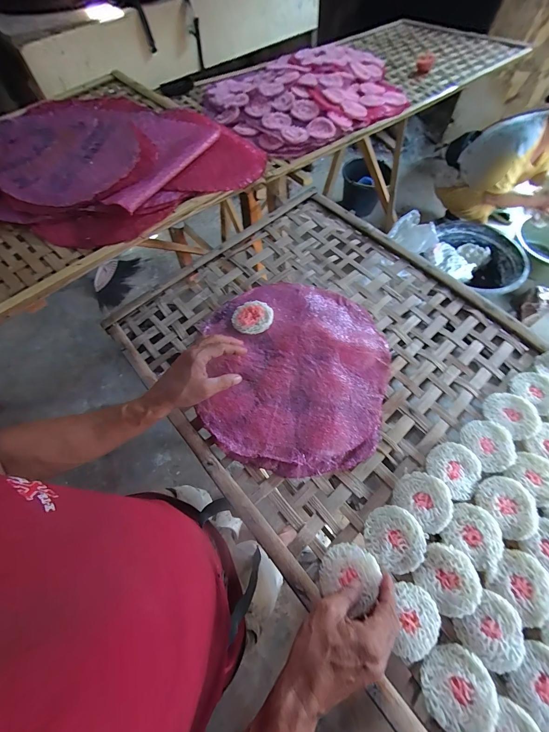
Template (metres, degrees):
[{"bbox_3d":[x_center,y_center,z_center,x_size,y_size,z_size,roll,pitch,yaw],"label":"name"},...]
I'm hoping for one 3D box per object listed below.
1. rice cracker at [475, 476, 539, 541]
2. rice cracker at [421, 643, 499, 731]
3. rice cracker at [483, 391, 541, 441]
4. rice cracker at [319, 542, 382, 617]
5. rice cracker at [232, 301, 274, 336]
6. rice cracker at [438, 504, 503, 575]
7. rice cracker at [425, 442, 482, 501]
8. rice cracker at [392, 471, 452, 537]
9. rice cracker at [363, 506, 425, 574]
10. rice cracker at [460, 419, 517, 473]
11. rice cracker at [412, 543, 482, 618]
[{"bbox_3d":[0.332,0.196,0.415,0.072,0.004,0.075,-1,67,2],"label":"rice cracker"},{"bbox_3d":[0.211,0.372,0.335,0.077,0.009,0.074,-8,67,-1],"label":"rice cracker"},{"bbox_3d":[0.389,0.077,0.483,0.075,0.012,0.077,-1,67,2],"label":"rice cracker"},{"bbox_3d":[0.098,0.267,0.382,0.071,0.007,0.069,9,45,35],"label":"rice cracker"},{"bbox_3d":[-0.043,-0.095,0.574,0.078,0.016,0.075,-1,67,2],"label":"rice cracker"},{"bbox_3d":[0.273,0.229,0.400,0.071,0.004,0.070,40,74,17],"label":"rice cracker"},{"bbox_3d":[0.271,0.153,0.443,0.073,0.008,0.071,-33,66,-15],"label":"rice cracker"},{"bbox_3d":[0.216,0.192,0.427,0.071,0.020,0.072,42,75,18],"label":"rice cracker"},{"bbox_3d":[0.164,0.236,0.404,0.074,0.016,0.078,-2,67,2],"label":"rice cracker"},{"bbox_3d":[0.335,0.122,0.463,0.074,0.019,0.075,-1,67,2],"label":"rice cracker"},{"bbox_3d":[0.225,0.274,0.380,0.072,0.010,0.070,-1,67,2],"label":"rice cracker"}]

